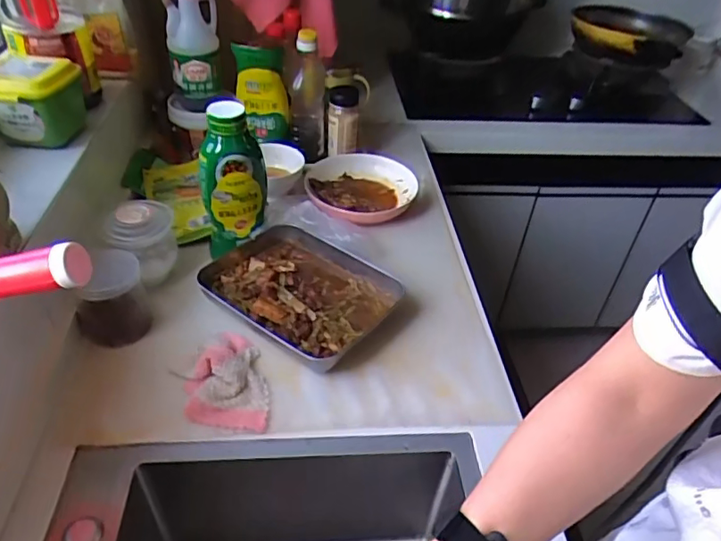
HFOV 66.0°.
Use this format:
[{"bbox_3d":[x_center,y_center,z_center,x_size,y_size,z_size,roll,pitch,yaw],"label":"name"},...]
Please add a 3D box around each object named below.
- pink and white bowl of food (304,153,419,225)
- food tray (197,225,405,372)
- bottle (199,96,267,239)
[{"bbox_3d":[-0.006,-0.149,1.040,0.205,0.051,0.241,12,39,8],"label":"pink and white bowl of food"},{"bbox_3d":[-0.091,0.028,0.815,0.259,0.041,0.208,27,44,24],"label":"food tray"},{"bbox_3d":[-0.190,-0.154,0.830,0.088,0.196,0.098,-3,40,-10],"label":"bottle"}]

